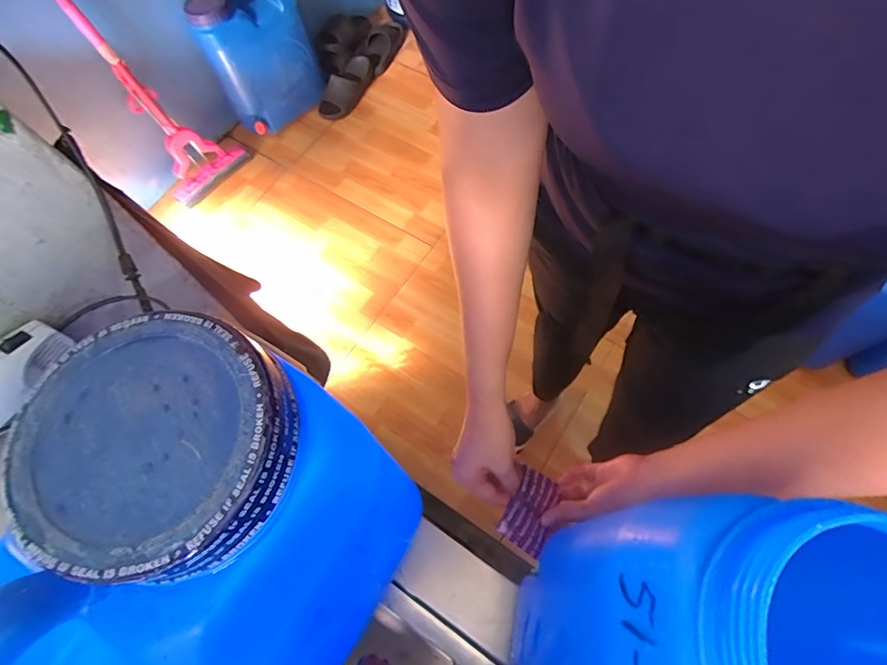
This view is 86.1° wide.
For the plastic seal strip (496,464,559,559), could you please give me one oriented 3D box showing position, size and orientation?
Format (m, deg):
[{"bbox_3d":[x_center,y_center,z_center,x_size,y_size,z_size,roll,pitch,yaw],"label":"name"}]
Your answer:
[{"bbox_3d":[0.087,0.180,0.483,0.046,0.010,0.077,28,66,-5],"label":"plastic seal strip"}]

